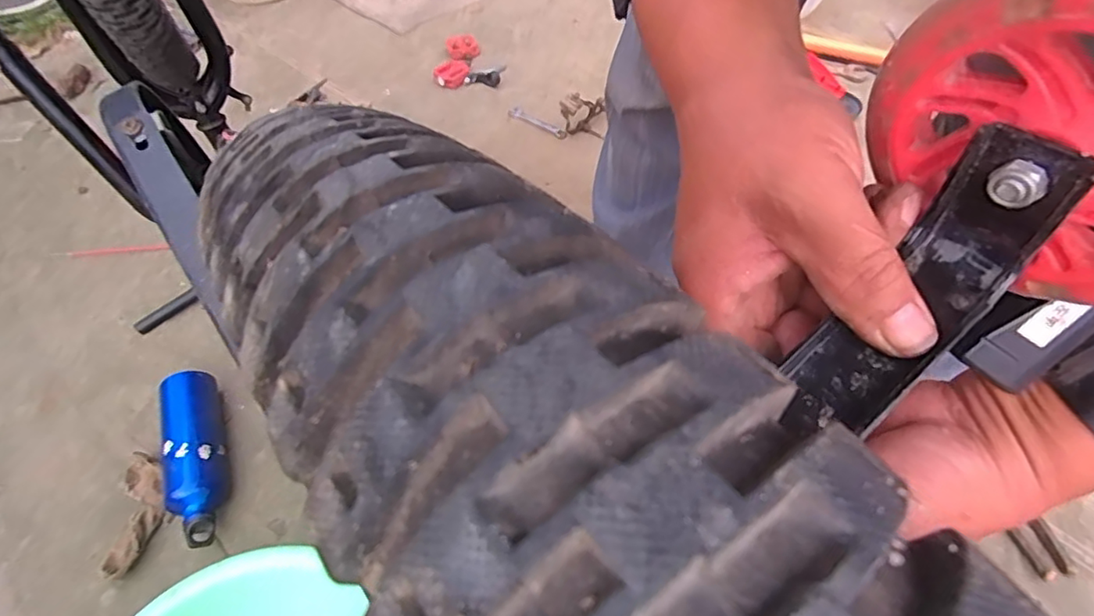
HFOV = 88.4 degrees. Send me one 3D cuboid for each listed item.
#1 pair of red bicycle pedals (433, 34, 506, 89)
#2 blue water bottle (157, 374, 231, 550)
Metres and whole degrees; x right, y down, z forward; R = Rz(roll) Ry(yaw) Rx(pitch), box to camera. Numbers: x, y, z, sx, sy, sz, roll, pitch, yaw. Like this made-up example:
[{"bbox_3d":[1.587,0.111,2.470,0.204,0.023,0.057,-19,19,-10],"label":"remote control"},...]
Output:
[{"bbox_3d":[-0.190,-0.596,1.344,0.156,0.023,0.233,-7,53,0],"label":"pair of red bicycle pedals"},{"bbox_3d":[-0.466,0.197,0.754,0.067,0.065,0.243,-23,55,-12],"label":"blue water bottle"}]

